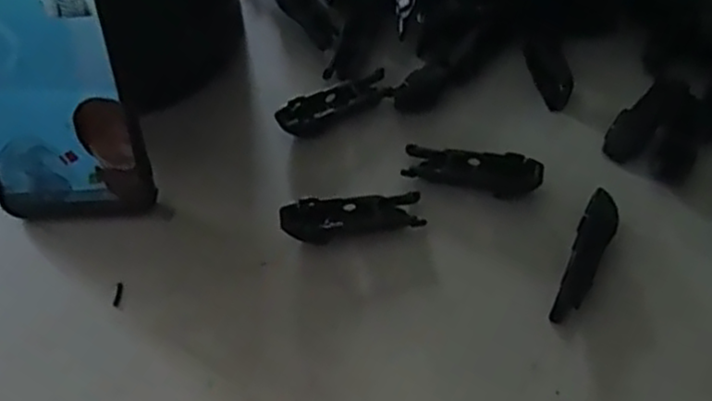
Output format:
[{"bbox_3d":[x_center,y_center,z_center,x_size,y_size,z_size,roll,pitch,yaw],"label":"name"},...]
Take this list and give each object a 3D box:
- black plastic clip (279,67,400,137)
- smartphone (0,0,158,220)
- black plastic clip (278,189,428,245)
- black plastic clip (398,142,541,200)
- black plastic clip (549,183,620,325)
[{"bbox_3d":[-0.012,-0.057,0.402,0.072,0.018,0.023,-27,62,-14],"label":"black plastic clip"},{"bbox_3d":[-0.147,-0.058,0.320,0.075,0.167,0.006,-7,39,-4],"label":"smartphone"},{"bbox_3d":[-0.002,0.008,0.363,0.071,0.017,0.020,-9,59,-4],"label":"black plastic clip"},{"bbox_3d":[0.063,-0.016,0.378,0.071,0.014,0.020,8,59,7],"label":"black plastic clip"},{"bbox_3d":[0.114,0.027,0.347,0.016,0.015,0.070,21,62,14],"label":"black plastic clip"}]

